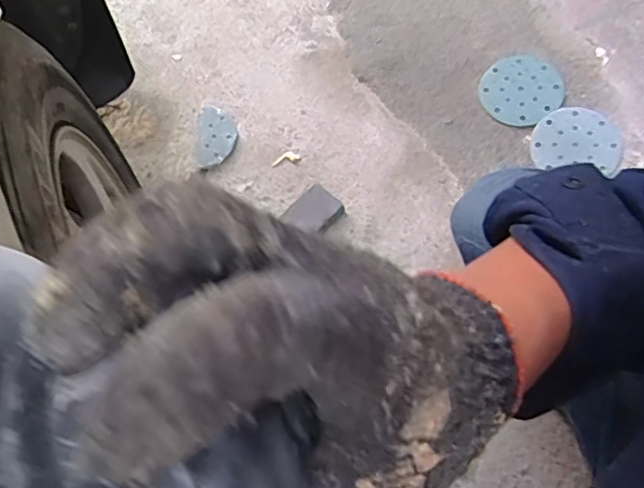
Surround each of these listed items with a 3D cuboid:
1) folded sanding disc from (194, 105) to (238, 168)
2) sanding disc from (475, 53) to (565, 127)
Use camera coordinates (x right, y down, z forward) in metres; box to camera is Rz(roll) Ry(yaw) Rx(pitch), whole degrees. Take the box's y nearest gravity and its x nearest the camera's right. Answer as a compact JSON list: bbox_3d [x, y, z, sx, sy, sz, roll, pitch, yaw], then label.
[{"bbox_3d":[-0.203,-0.207,1.076,0.074,0.011,0.129,2,64,1],"label":"folded sanding disc"},{"bbox_3d":[0.376,-0.292,1.055,0.142,0.009,0.151,-3,65,7],"label":"sanding disc"}]

